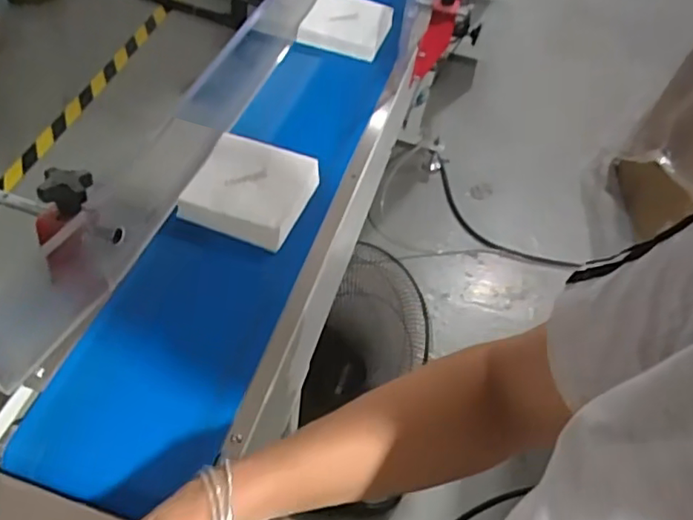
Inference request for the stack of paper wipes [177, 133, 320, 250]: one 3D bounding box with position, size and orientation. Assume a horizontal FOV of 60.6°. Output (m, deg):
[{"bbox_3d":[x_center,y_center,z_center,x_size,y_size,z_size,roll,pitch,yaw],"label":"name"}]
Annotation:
[{"bbox_3d":[-0.102,-0.080,0.642,0.115,0.034,0.122,19,51,6],"label":"stack of paper wipes"}]

